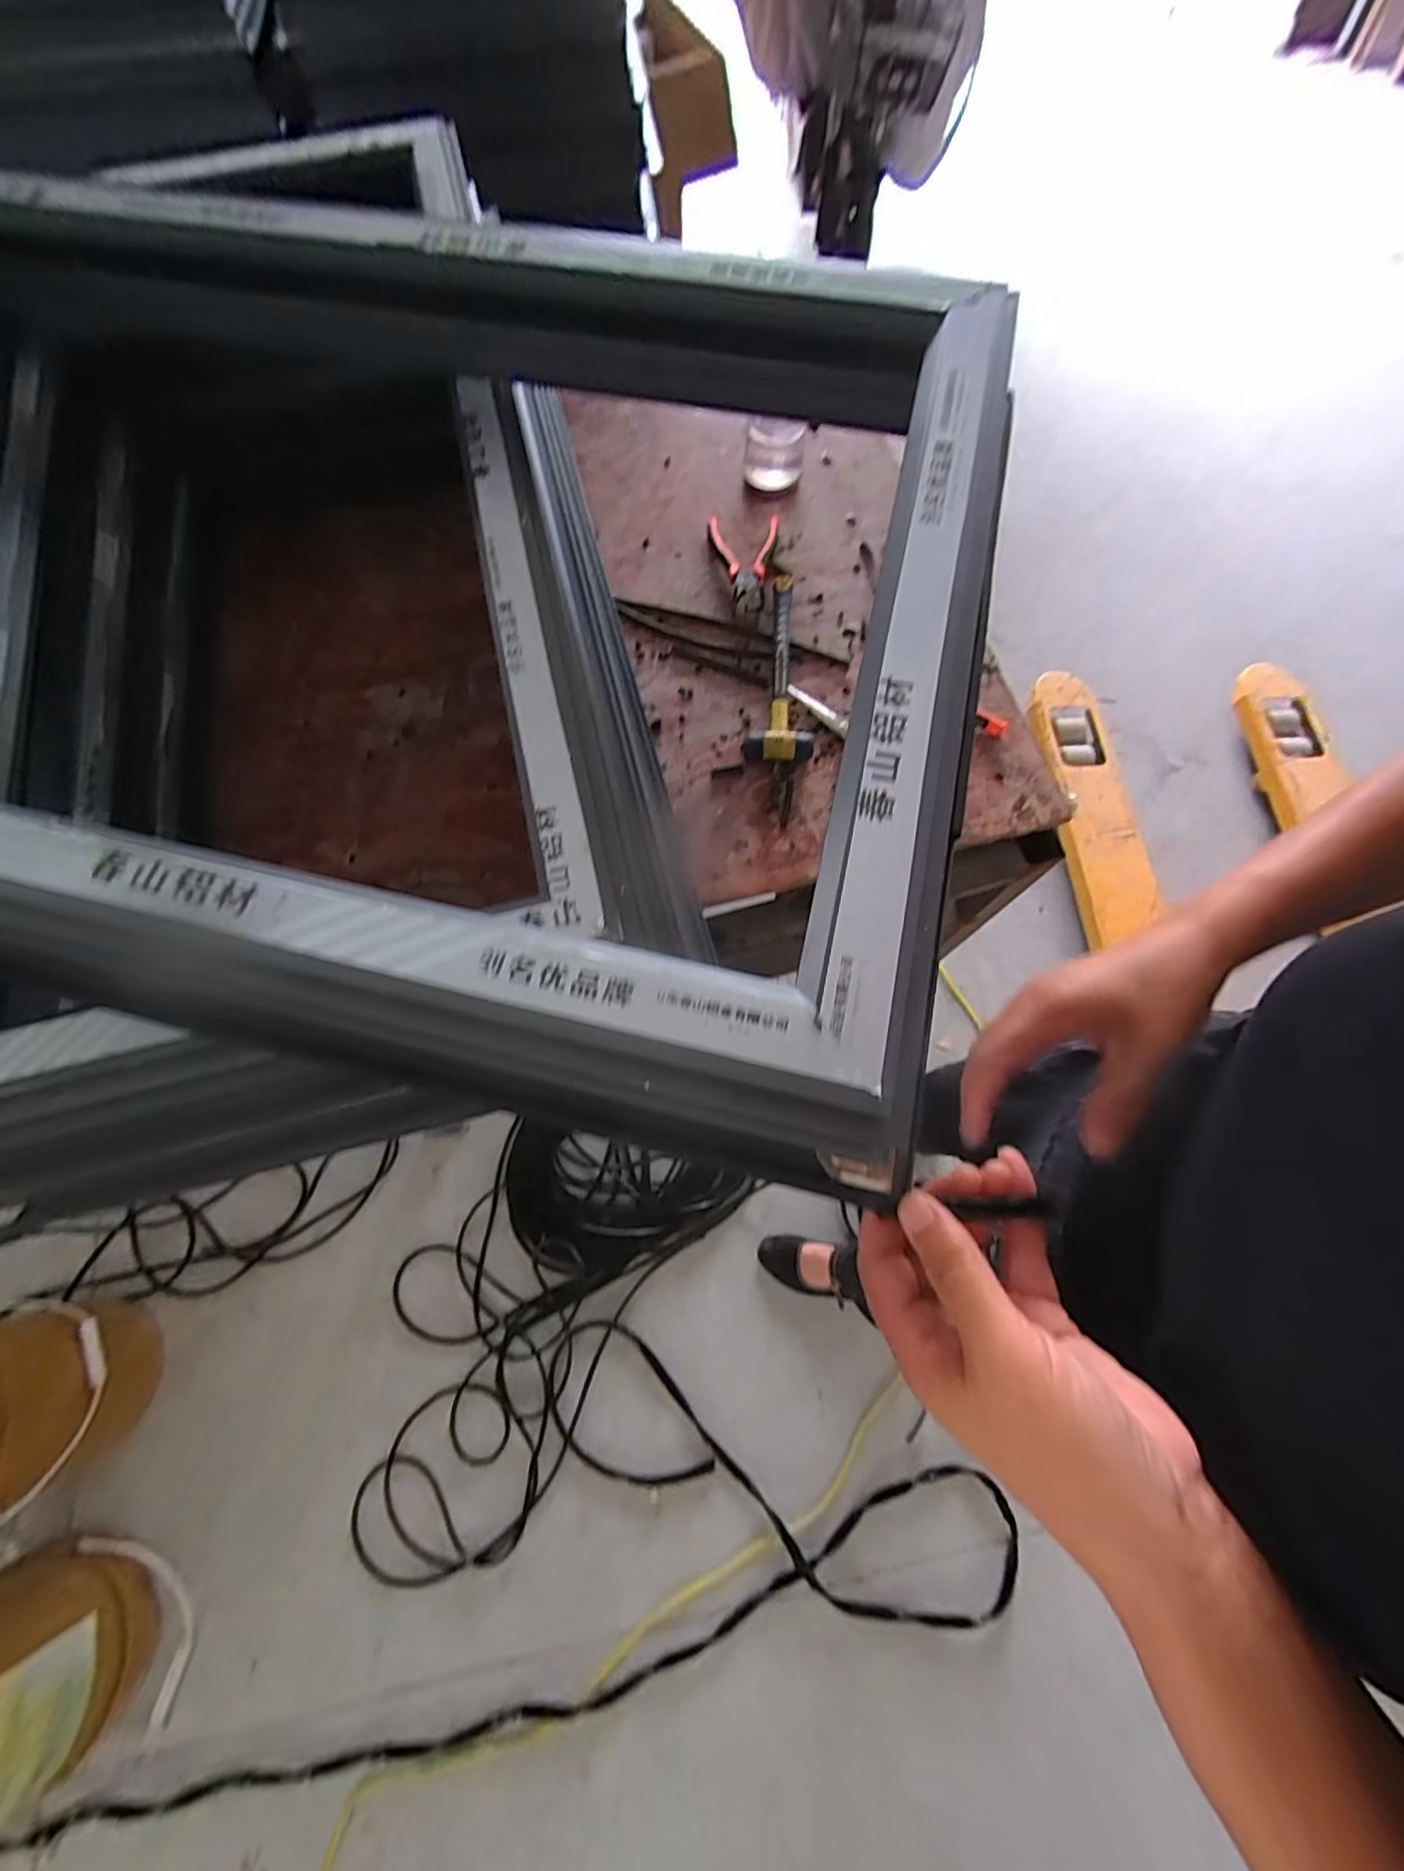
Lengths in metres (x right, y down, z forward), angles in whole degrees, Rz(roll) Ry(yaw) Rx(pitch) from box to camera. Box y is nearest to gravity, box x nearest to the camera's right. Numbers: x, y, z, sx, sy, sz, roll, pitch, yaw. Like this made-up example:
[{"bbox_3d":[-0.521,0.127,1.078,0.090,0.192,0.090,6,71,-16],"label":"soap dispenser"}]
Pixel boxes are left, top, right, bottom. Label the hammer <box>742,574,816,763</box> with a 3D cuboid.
[{"bbox_3d":[0.099,-0.323,0.751,0.077,0.032,0.259,5,70,2],"label":"hammer"}]

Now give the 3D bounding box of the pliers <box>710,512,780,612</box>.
[{"bbox_3d":[0.045,-0.492,0.809,0.094,0.029,0.174,9,70,4],"label":"pliers"}]

